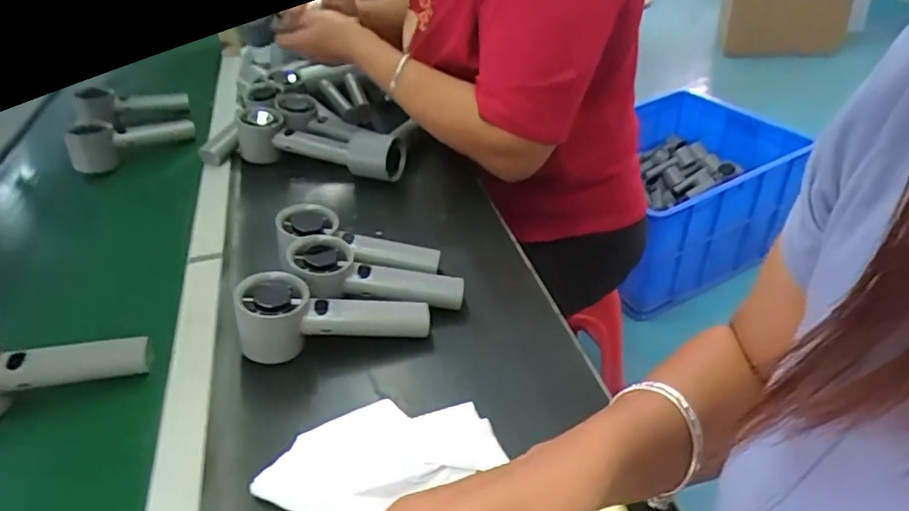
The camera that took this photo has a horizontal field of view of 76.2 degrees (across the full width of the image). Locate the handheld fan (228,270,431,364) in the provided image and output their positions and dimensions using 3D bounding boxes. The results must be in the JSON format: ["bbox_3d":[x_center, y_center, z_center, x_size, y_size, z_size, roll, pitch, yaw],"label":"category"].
[{"bbox_3d":[-0.103,0.053,0.501,0.157,0.057,0.045,2,34,-17],"label":"handheld fan"}]

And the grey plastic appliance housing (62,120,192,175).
[{"bbox_3d":[-0.424,-0.158,0.756,0.064,0.050,0.140,29,47,35],"label":"grey plastic appliance housing"}]

